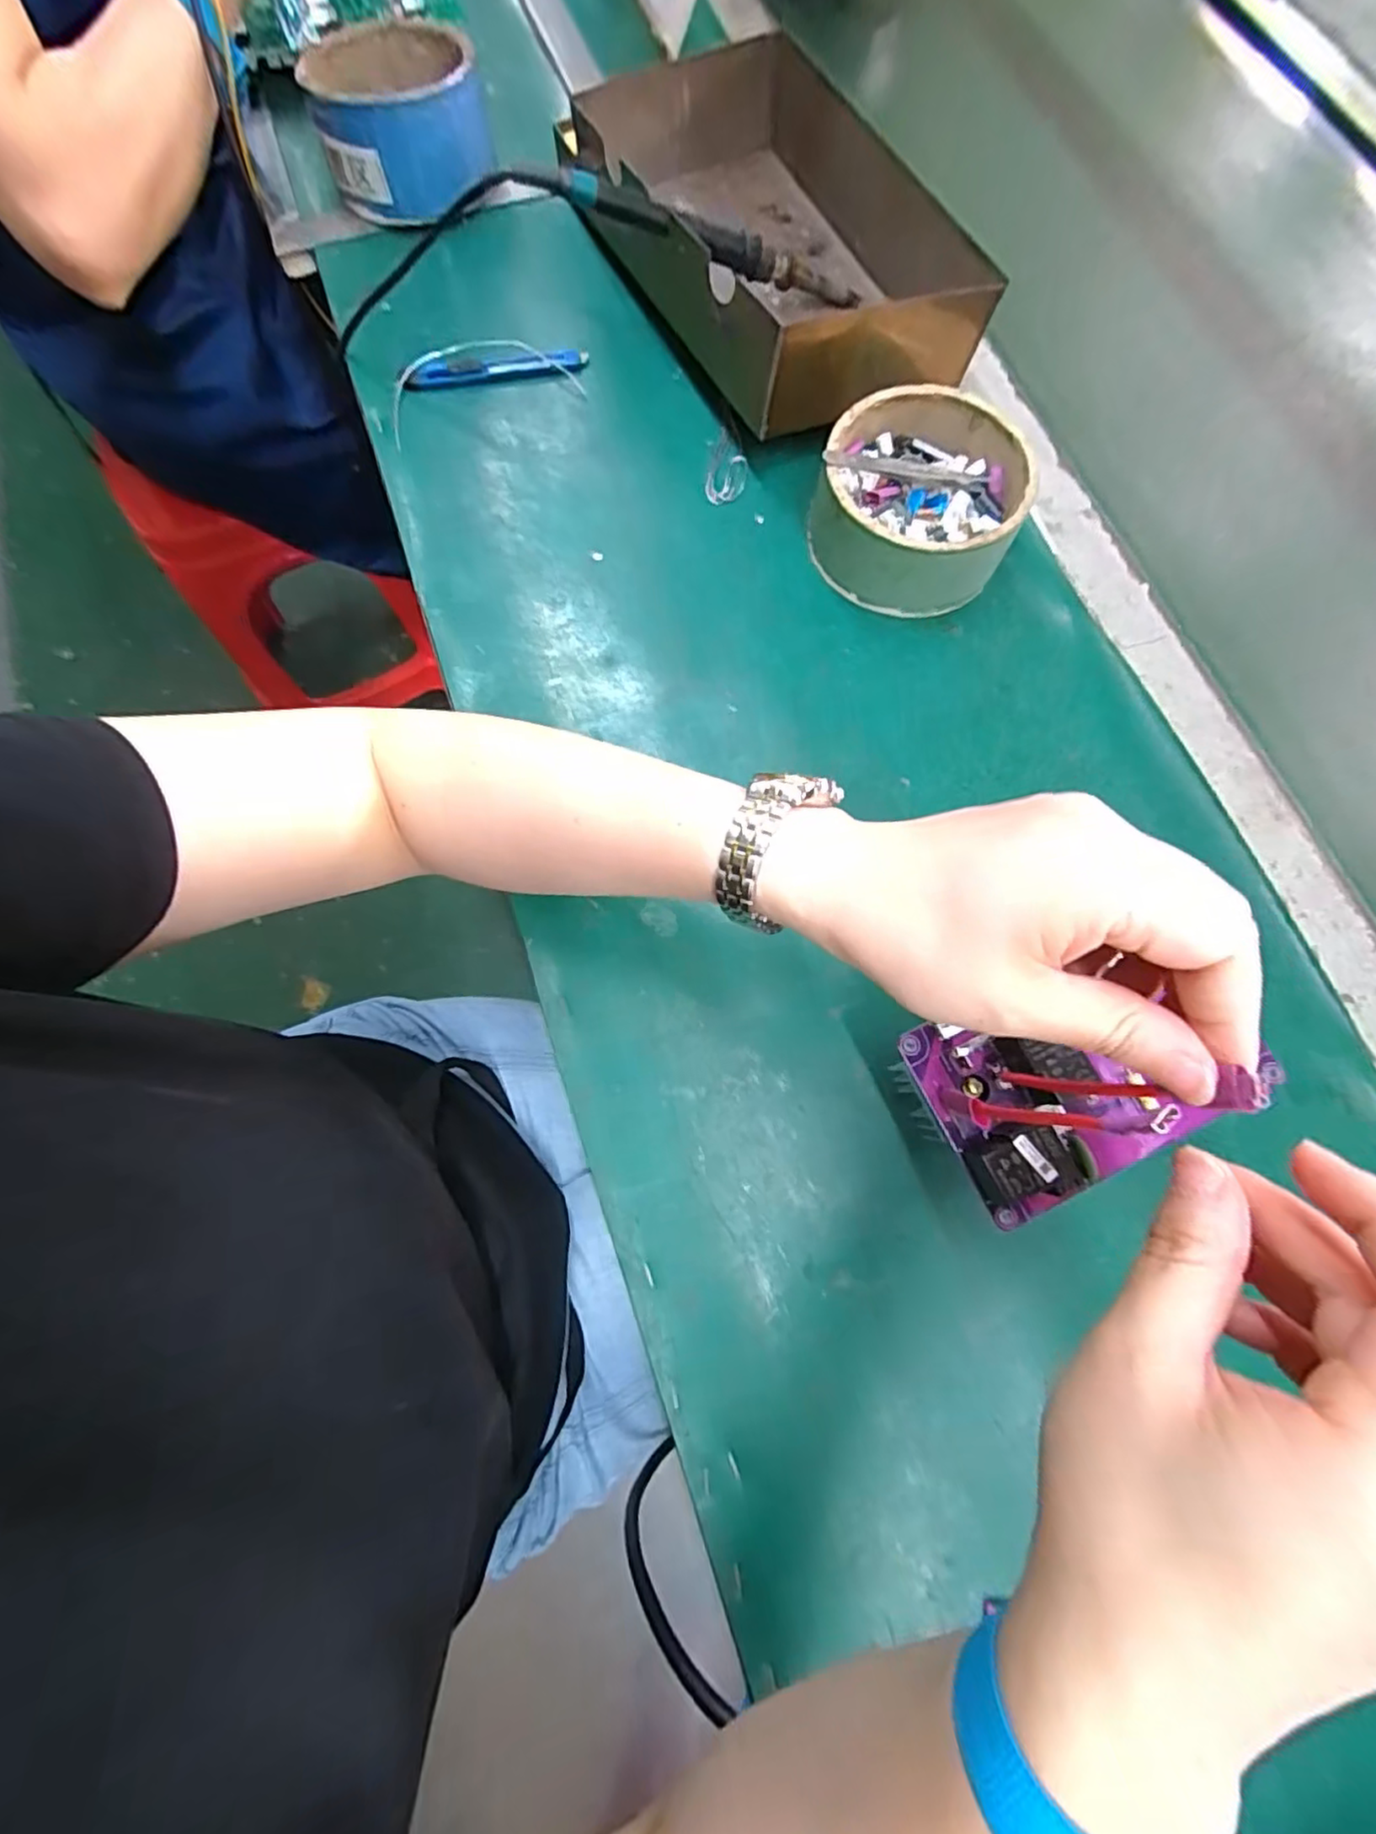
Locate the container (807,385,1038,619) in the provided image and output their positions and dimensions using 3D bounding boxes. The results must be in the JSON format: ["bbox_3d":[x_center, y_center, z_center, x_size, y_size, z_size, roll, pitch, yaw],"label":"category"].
[{"bbox_3d":[0.136,-0.247,0.386,0.115,0.053,0.117,0,75,-1],"label":"container"}]

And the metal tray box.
[{"bbox_3d":[0.047,-0.463,0.435,0.189,0.071,0.321,-24,76,-7],"label":"metal tray box"}]

